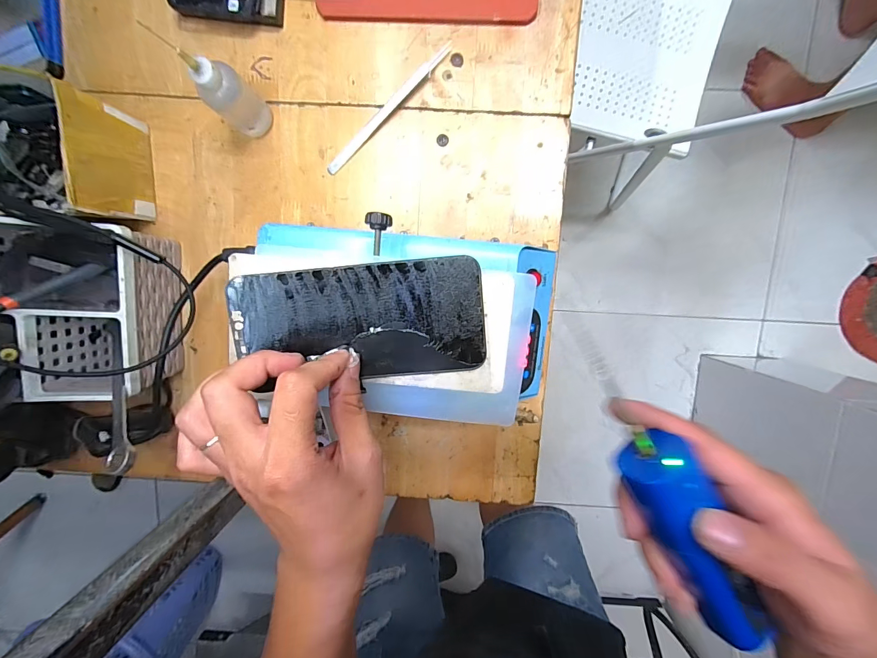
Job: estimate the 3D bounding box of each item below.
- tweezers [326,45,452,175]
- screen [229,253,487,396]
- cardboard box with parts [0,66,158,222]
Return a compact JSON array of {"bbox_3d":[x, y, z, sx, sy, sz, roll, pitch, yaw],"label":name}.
[{"bbox_3d":[-0.049,-0.210,0.360,0.160,0.004,0.010,-43,95,7],"label":"tweezers"},{"bbox_3d":[-0.048,-0.008,0.244,0.155,0.011,0.075,2,98,-5],"label":"screen"},{"bbox_3d":[-0.365,-0.151,0.317,0.182,0.095,0.103,4,99,-11],"label":"cardboard box with parts"}]

